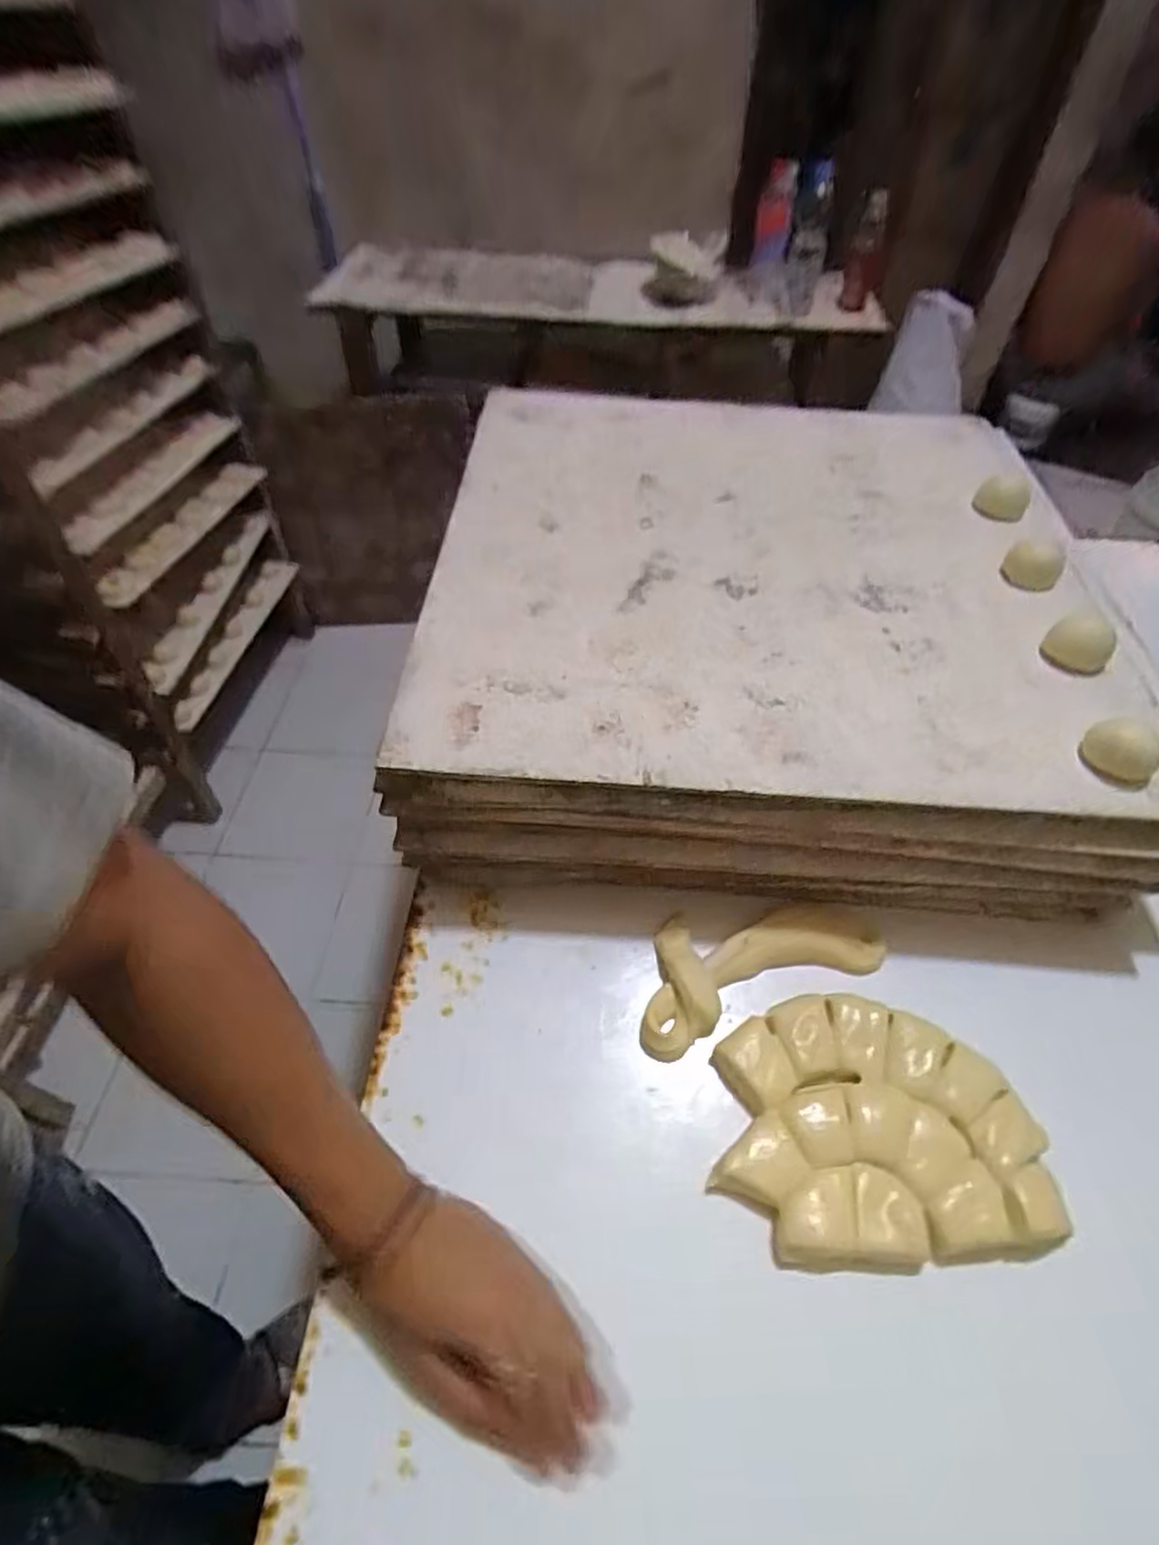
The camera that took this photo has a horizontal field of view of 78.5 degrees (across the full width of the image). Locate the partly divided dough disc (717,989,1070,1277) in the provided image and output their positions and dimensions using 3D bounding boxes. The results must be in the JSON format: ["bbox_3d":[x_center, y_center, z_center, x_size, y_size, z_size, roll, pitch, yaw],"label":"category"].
[{"bbox_3d":[0.196,0.232,0.466,0.202,0.015,0.161,6,51,2],"label":"partly divided dough disc"}]

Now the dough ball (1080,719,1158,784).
[{"bbox_3d":[0.383,-0.017,0.495,0.044,0.025,0.043,1,51,-2],"label":"dough ball"}]

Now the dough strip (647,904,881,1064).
[{"bbox_3d":[0.127,0.137,0.551,0.198,0.026,0.100,-17,54,-16],"label":"dough strip"}]

